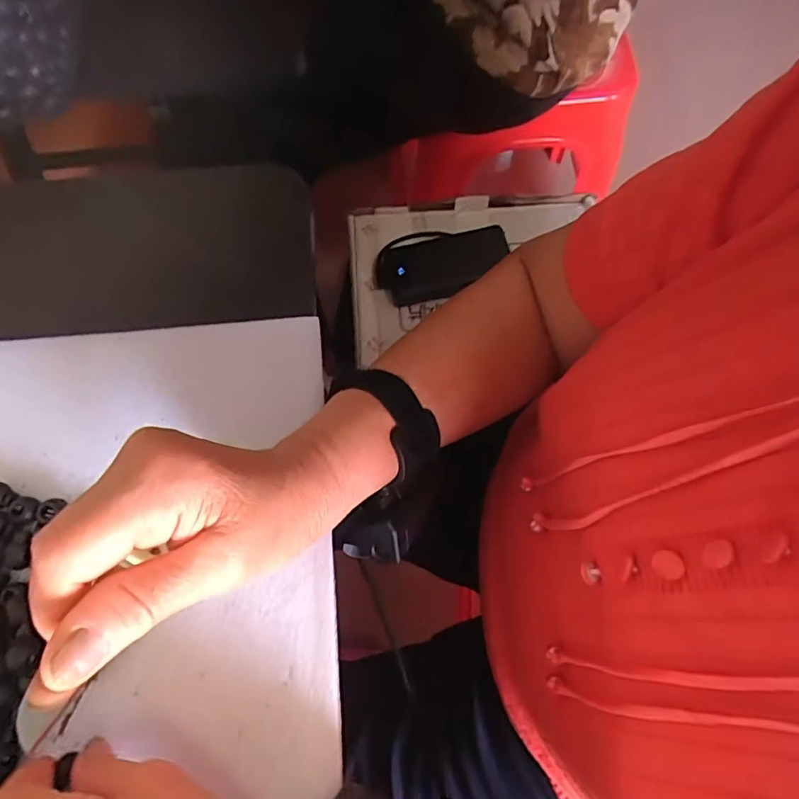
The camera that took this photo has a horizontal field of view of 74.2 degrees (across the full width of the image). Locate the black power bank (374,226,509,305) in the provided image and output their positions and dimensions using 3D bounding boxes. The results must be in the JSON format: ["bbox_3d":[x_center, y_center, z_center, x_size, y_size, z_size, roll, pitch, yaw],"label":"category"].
[{"bbox_3d":[0.055,-0.174,0.667,0.168,0.027,0.078,-17,75,-4],"label":"black power bank"}]

